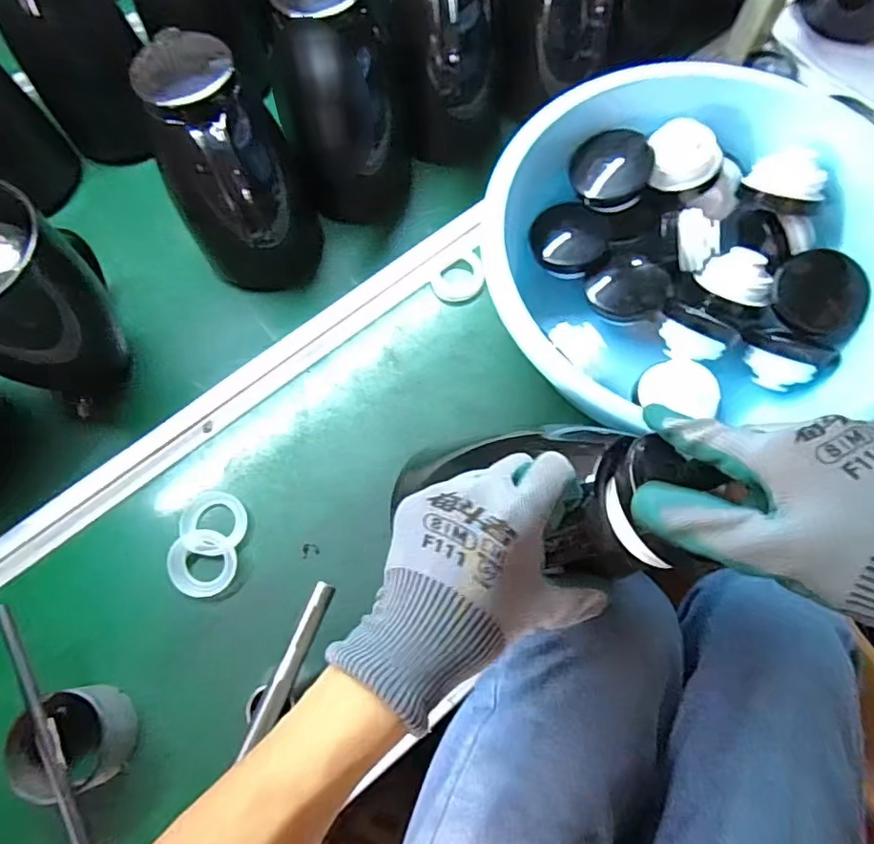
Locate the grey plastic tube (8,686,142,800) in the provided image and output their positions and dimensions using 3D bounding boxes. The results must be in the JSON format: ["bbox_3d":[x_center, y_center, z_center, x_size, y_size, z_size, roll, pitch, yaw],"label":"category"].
[{"bbox_3d":[-0.282,0.247,0.448,0.075,0.061,0.071,-1,69,2],"label":"grey plastic tube"}]

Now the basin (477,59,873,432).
[{"bbox_3d":[0.232,-0.159,0.539,0.356,0.135,0.327,-1,69,2],"label":"basin"}]

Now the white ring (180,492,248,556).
[{"bbox_3d":[-0.206,0.092,0.530,0.058,0.010,0.058,-1,69,2],"label":"white ring"}]

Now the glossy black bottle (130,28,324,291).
[{"bbox_3d":[-0.181,-0.215,0.551,0.094,0.240,0.124,14,70,8],"label":"glossy black bottle"}]

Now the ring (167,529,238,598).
[{"bbox_3d":[-0.209,0.125,0.513,0.056,0.018,0.055,-1,69,2],"label":"ring"}]

